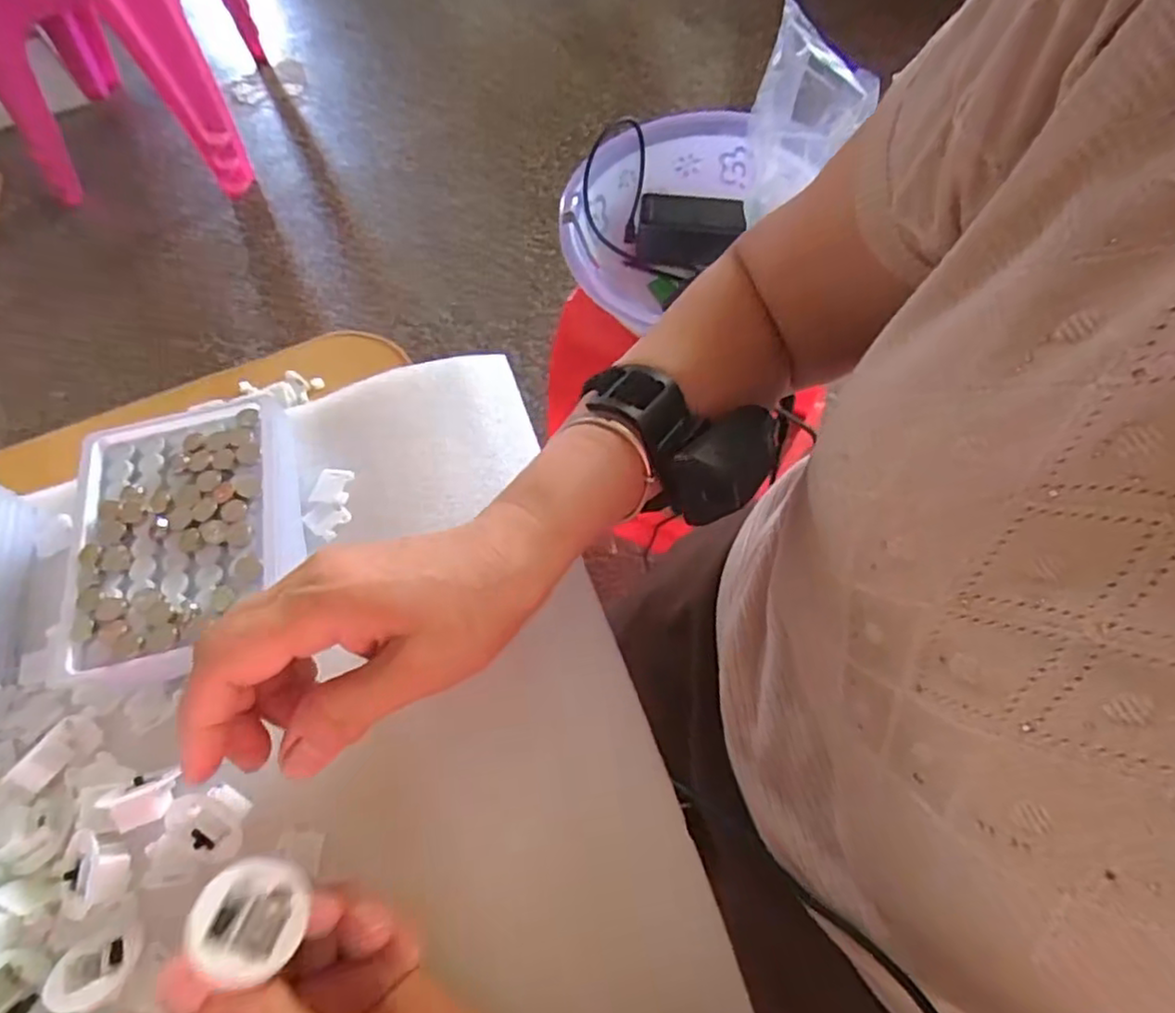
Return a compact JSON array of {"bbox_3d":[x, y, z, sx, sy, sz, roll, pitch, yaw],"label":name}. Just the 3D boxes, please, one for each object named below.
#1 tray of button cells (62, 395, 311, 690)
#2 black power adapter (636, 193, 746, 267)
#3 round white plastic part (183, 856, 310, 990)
[{"bbox_3d":[-0.189,0.010,0.321,0.102,0.010,0.133,-16,64,-4],"label":"tray of button cells"},{"bbox_3d":[0.108,-0.303,0.739,0.112,0.062,0.056,-1,64,3],"label":"black power adapter"},{"bbox_3d":[-0.107,0.129,0.216,0.031,0.014,0.031,13,52,-17],"label":"round white plastic part"}]

